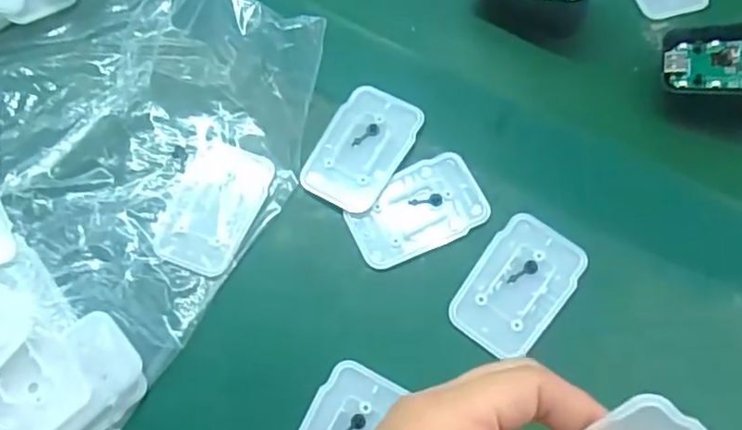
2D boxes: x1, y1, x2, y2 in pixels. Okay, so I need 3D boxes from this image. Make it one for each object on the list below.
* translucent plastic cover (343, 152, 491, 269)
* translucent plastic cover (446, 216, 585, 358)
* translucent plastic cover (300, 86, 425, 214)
[{"bbox_3d":[0.023,-0.003,0.332,0.069,0.005,0.044,-23,70,-8],"label":"translucent plastic cover"},{"bbox_3d":[0.073,0.034,0.318,0.045,0.006,0.069,36,74,14],"label":"translucent plastic cover"},{"bbox_3d":[-0.004,-0.036,0.344,0.043,0.008,0.068,28,72,12],"label":"translucent plastic cover"}]

